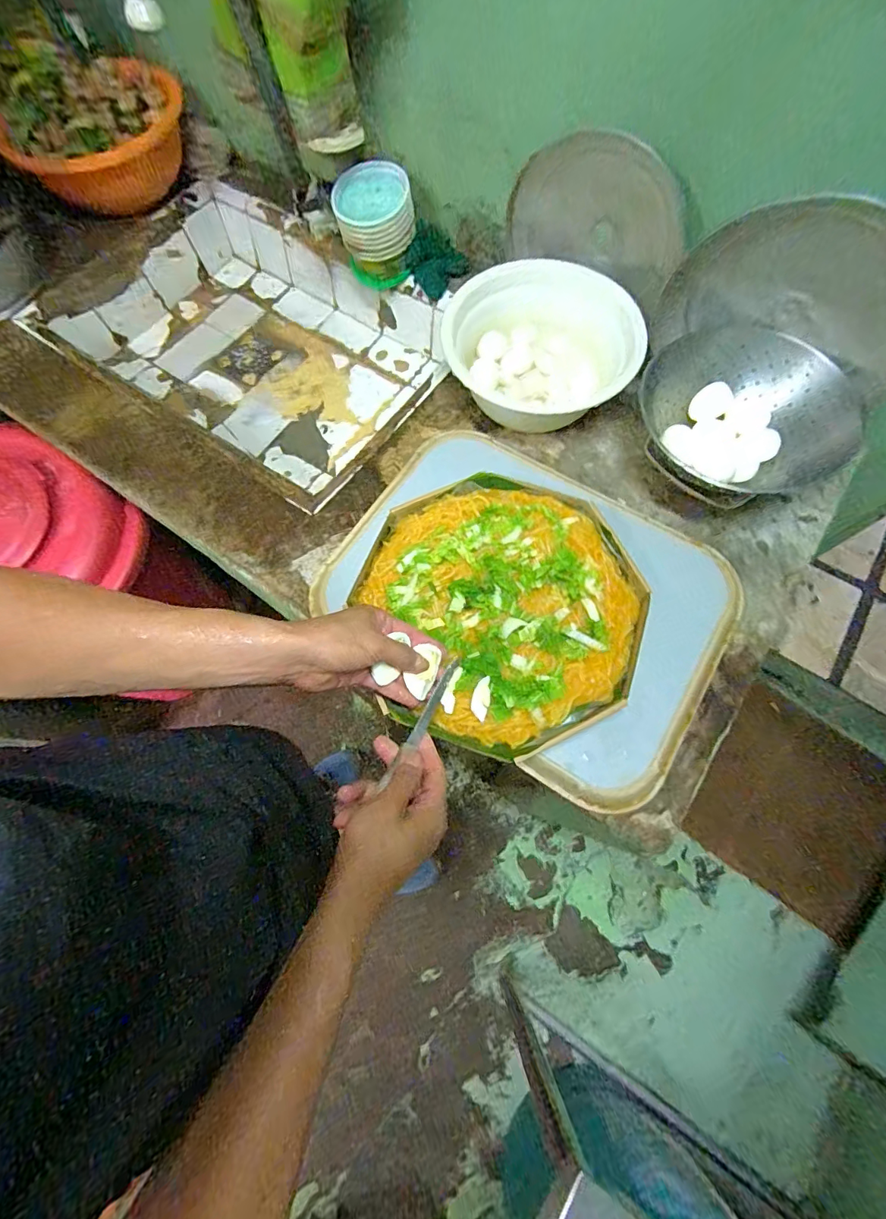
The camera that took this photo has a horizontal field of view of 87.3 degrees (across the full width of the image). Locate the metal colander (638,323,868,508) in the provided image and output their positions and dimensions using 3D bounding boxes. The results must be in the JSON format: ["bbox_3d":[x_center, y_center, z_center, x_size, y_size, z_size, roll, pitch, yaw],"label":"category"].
[{"bbox_3d":[0.353,-0.235,0.576,0.193,0.111,0.200,9,71,4],"label":"metal colander"}]

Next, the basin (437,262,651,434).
[{"bbox_3d":[0.120,-0.343,0.622,0.222,0.083,0.228,0,70,1],"label":"basin"}]

